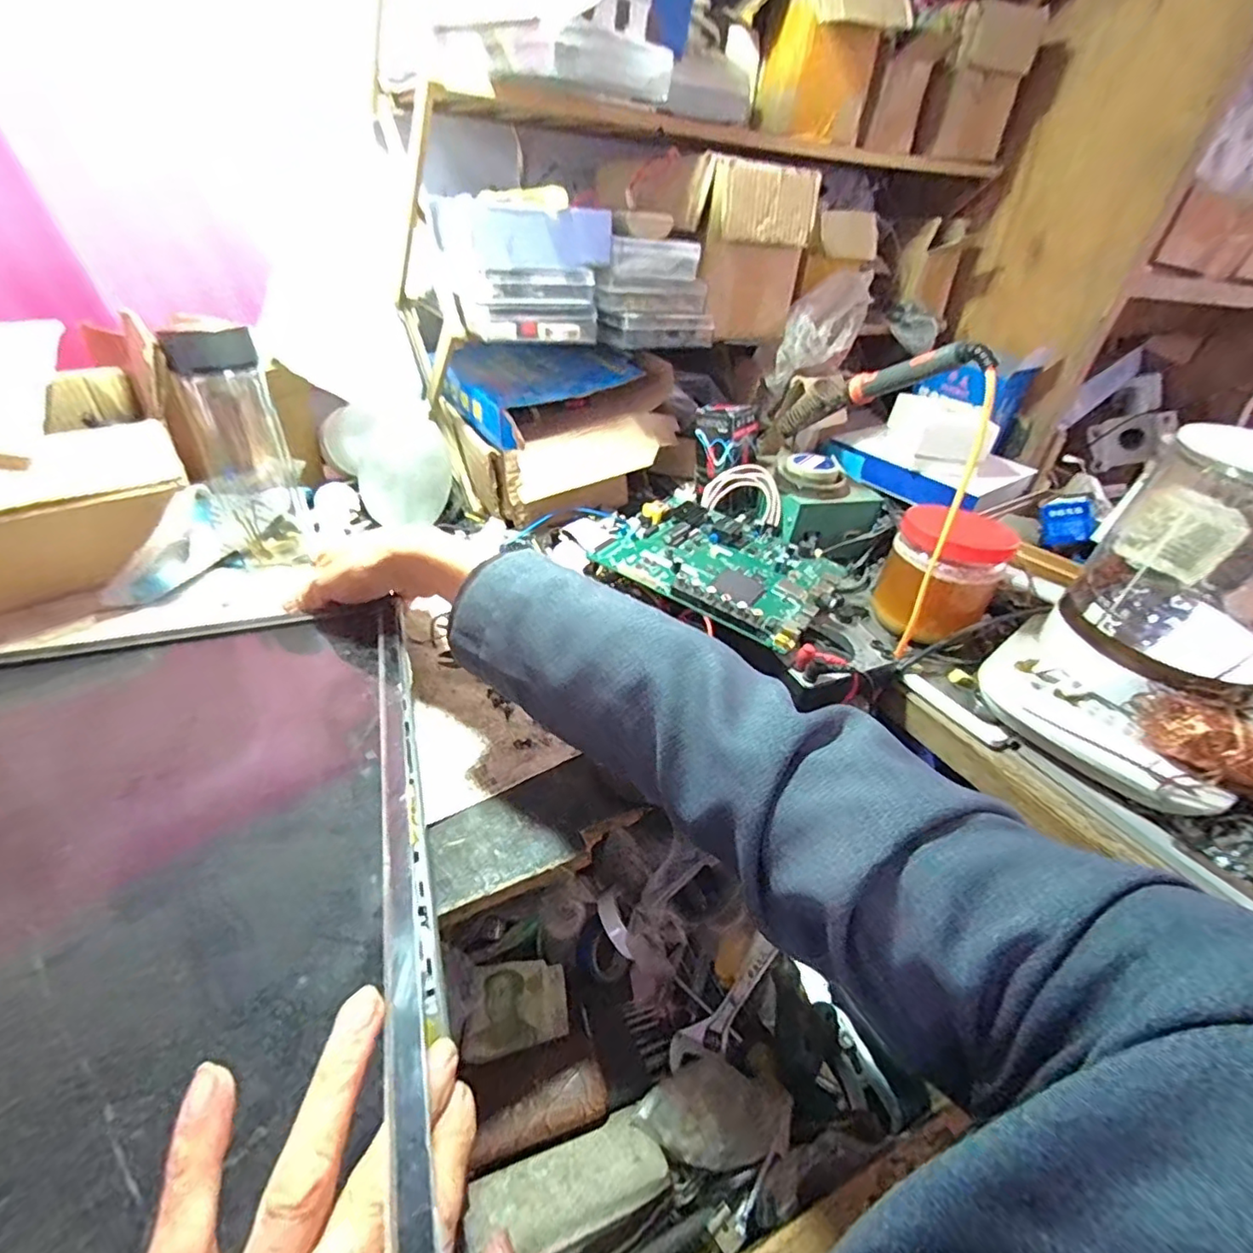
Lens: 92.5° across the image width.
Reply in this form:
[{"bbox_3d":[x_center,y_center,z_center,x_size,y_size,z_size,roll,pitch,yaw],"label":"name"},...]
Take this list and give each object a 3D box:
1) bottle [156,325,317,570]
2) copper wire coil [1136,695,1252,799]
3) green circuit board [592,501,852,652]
[{"bbox_3d":[-0.350,-0.158,0.548,0.077,0.196,0.068,-20,44,-29],"label":"bottle"},{"bbox_3d":[0.417,0.089,0.396,0.129,0.038,0.034,30,43,26],"label":"copper wire coil"},{"bbox_3d":[0.090,-0.065,0.550,0.191,0.018,0.164,26,43,25],"label":"green circuit board"}]

